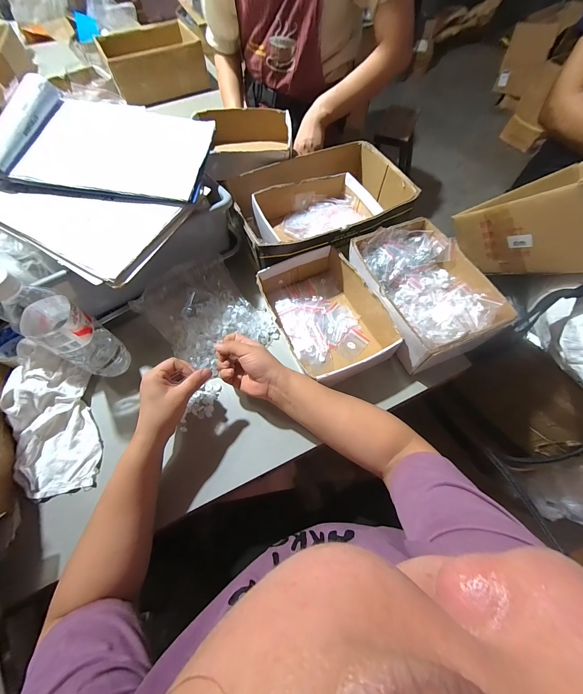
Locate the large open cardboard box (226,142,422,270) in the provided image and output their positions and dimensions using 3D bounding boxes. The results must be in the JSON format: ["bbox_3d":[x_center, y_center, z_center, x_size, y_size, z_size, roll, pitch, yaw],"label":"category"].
[{"bbox_3d":[0.048,-0.323,0.586,0.344,0.087,0.295,-19,64,-8],"label":"large open cardboard box"}]

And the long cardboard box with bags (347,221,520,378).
[{"bbox_3d":[0.231,-0.099,0.487,0.176,0.090,0.255,-21,65,-9],"label":"long cardboard box with bags"}]

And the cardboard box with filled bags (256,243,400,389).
[{"bbox_3d":[0.058,-0.064,0.492,0.168,0.066,0.249,-23,65,-10],"label":"cardboard box with filled bags"}]

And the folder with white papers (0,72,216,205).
[{"bbox_3d":[-0.298,-0.349,0.453,0.304,0.035,0.242,6,66,-6],"label":"folder with white papers"}]

